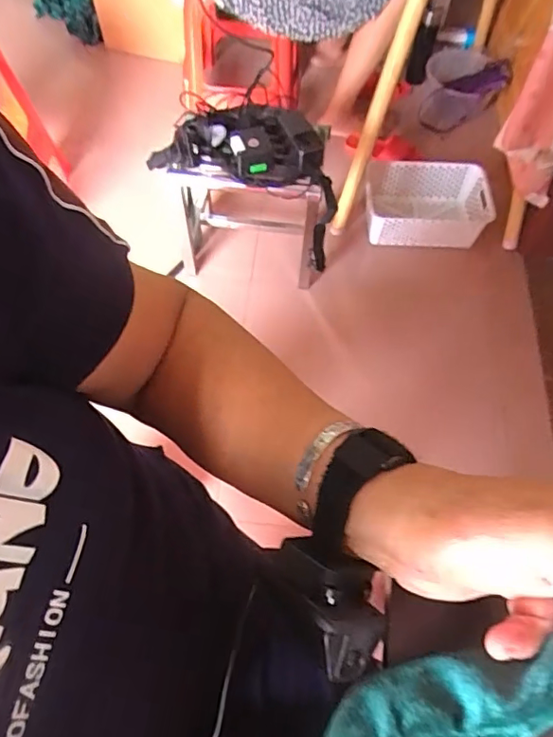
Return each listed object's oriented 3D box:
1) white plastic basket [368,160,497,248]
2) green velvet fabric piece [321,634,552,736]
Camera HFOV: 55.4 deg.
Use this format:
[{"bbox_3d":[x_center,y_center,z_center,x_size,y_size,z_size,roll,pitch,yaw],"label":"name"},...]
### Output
[{"bbox_3d":[0.409,-0.446,1.437,0.328,0.116,0.235,5,62,1],"label":"white plastic basket"},{"bbox_3d":[0.089,0.138,0.224,0.037,0.180,0.033,8,52,-45],"label":"green velvet fabric piece"}]

